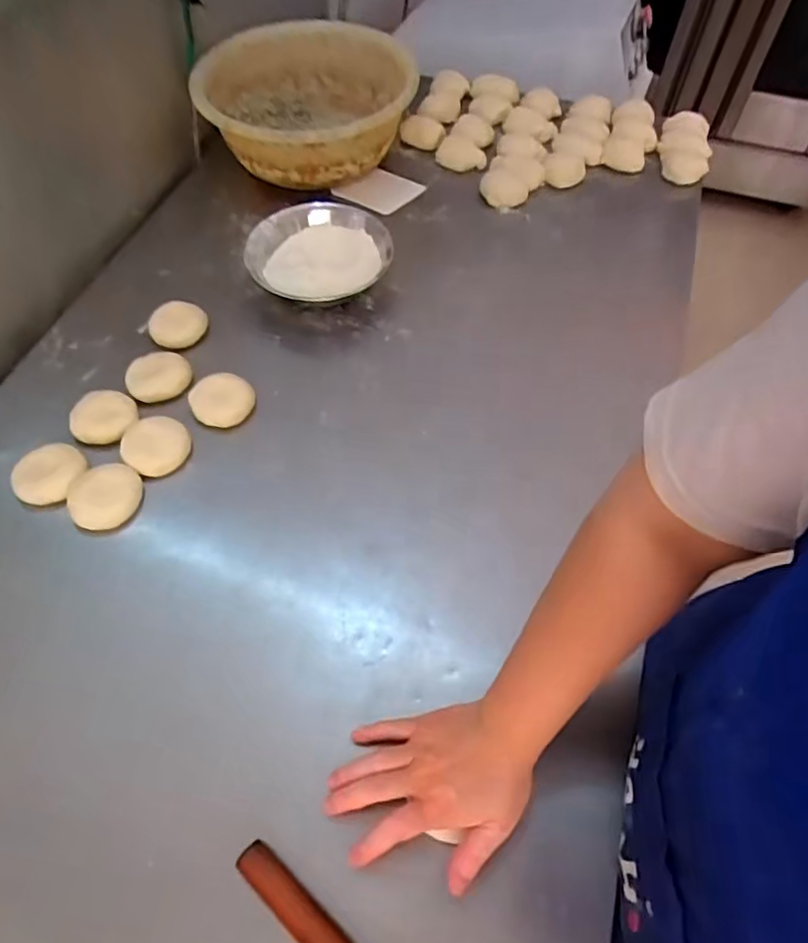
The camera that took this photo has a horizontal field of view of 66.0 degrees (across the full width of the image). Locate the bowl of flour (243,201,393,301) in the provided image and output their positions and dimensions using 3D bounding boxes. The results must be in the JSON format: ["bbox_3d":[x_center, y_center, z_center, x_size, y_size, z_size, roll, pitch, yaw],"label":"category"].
[{"bbox_3d":[-0.113,-0.285,0.844,0.190,0.056,0.171,-4,57,-4],"label":"bowl of flour"}]

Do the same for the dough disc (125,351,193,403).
[{"bbox_3d":[-0.294,-0.113,0.748,0.074,0.025,0.060,-18,59,-13],"label":"dough disc"}]

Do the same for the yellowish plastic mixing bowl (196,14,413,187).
[{"bbox_3d":[-0.161,-0.573,0.979,0.323,0.142,0.329,1,56,-1],"label":"yellowish plastic mixing bowl"}]

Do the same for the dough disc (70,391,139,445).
[{"bbox_3d":[-0.344,-0.060,0.716,0.070,0.030,0.065,1,56,-1],"label":"dough disc"}]

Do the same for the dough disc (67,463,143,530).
[{"bbox_3d":[-0.312,0.024,0.650,0.072,0.029,0.058,-32,63,-20],"label":"dough disc"}]

